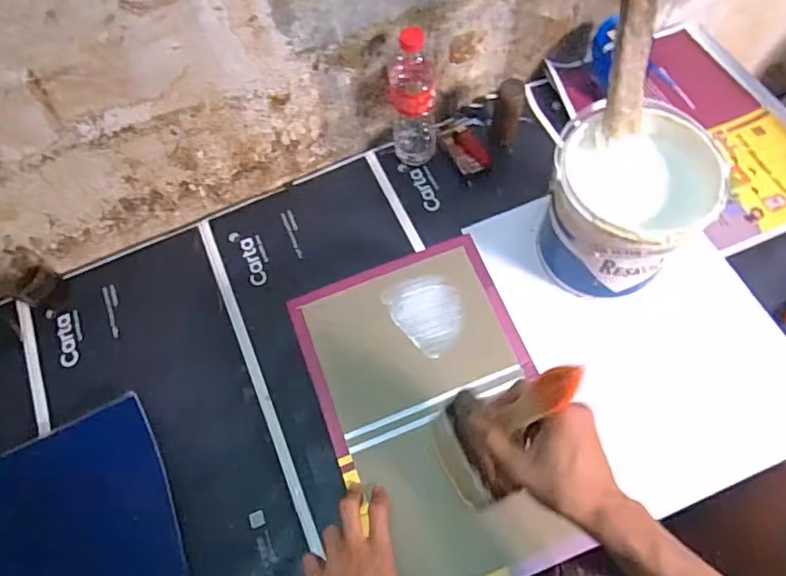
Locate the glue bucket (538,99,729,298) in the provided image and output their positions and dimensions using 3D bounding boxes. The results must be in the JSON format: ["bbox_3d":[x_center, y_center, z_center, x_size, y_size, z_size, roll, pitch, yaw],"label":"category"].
[{"bbox_3d":[0.286,-0.101,0.703,0.178,0.185,0.185,16,67,11],"label":"glue bucket"}]

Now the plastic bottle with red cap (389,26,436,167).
[{"bbox_3d":[0.029,-0.270,0.785,0.063,0.232,0.061,0,65,3],"label":"plastic bottle with red cap"}]

